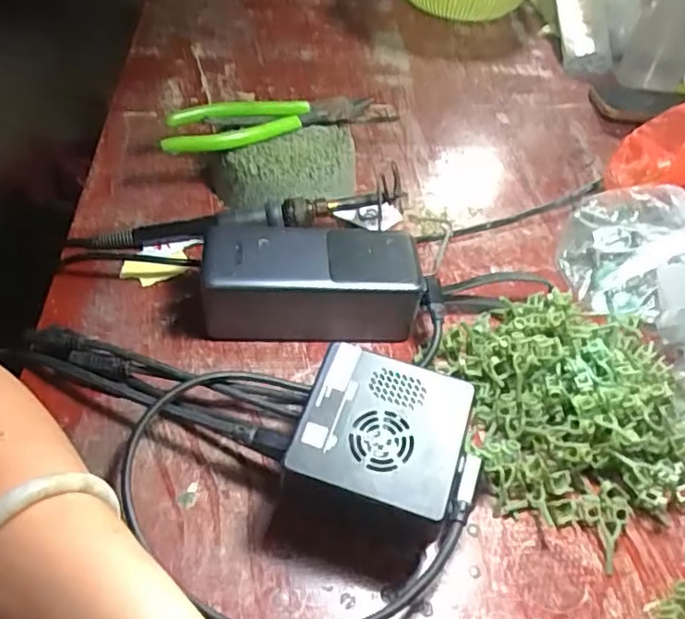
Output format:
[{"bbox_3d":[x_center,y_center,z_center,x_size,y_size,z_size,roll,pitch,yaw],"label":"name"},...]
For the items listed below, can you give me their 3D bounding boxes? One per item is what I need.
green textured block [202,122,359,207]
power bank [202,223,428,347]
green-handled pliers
[{"bbox_3d":[-0.036,-0.096,0.454,0.108,0.047,0.064,-16,50,-20],"label":"green textured block"},{"bbox_3d":[-0.019,-0.016,0.384,0.125,0.052,0.053,0,47,-6],"label":"power bank"},{"bbox_3d":[-0.046,-0.139,0.458,0.170,0.021,0.048,-15,50,-19],"label":"green-handled pliers"}]

